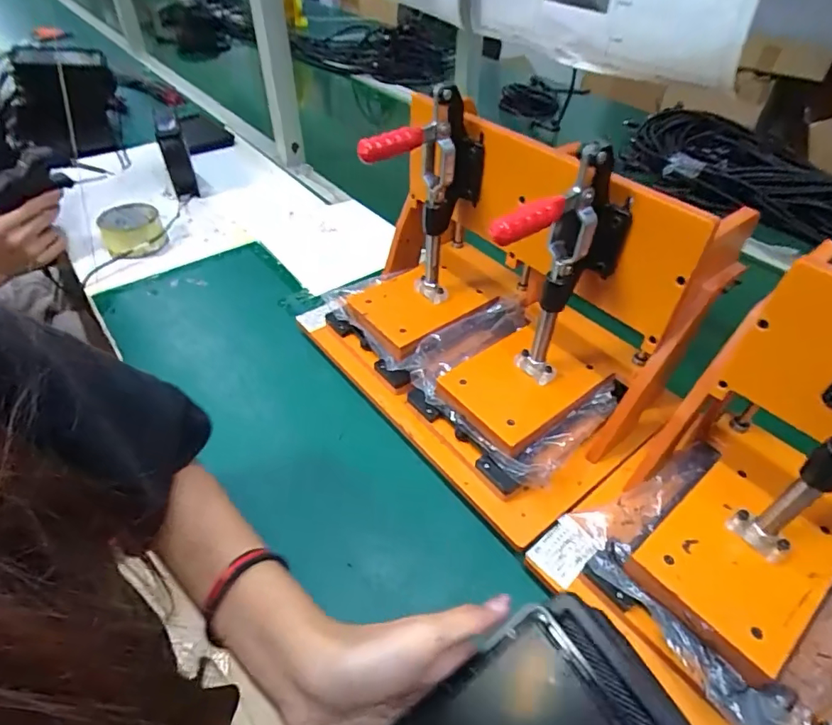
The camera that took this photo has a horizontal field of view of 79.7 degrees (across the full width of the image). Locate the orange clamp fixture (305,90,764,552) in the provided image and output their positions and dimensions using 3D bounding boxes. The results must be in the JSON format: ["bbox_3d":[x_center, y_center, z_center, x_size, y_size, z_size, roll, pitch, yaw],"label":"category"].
[{"bbox_3d":[0.072,-0.076,0.483,0.229,0.253,0.356,-30,53,-28],"label":"orange clamp fixture"}]

